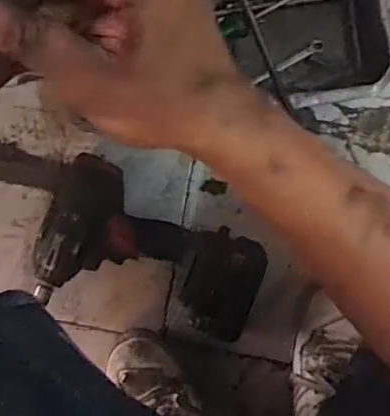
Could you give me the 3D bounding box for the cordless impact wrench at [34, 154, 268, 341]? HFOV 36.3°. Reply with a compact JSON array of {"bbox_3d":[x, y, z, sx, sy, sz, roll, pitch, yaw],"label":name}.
[{"bbox_3d":[-0.051,0.056,0.709,0.264,0.068,0.159,23,93,4],"label":"cordless impact wrench"}]

